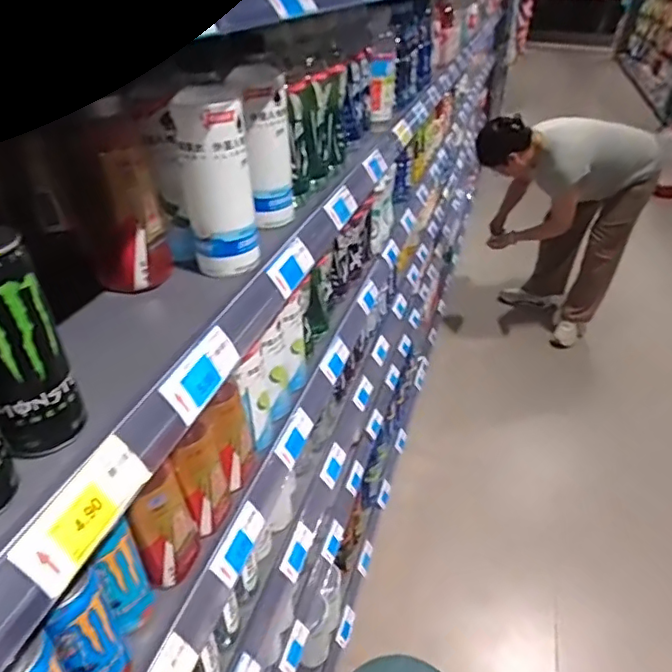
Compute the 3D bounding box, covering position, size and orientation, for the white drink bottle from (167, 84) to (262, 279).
[{"bbox_3d":[-0.118,-0.150,0.562,0.075,0.171,0.065,-5,36,-10],"label":"white drink bottle"}]

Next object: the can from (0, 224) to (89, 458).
[{"bbox_3d":[-0.204,0.006,0.360,0.051,0.138,0.055,-17,39,-24],"label":"can"}]

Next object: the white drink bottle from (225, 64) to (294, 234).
[{"bbox_3d":[-0.083,-0.226,0.681,0.068,0.175,0.071,-5,36,-10],"label":"white drink bottle"}]

